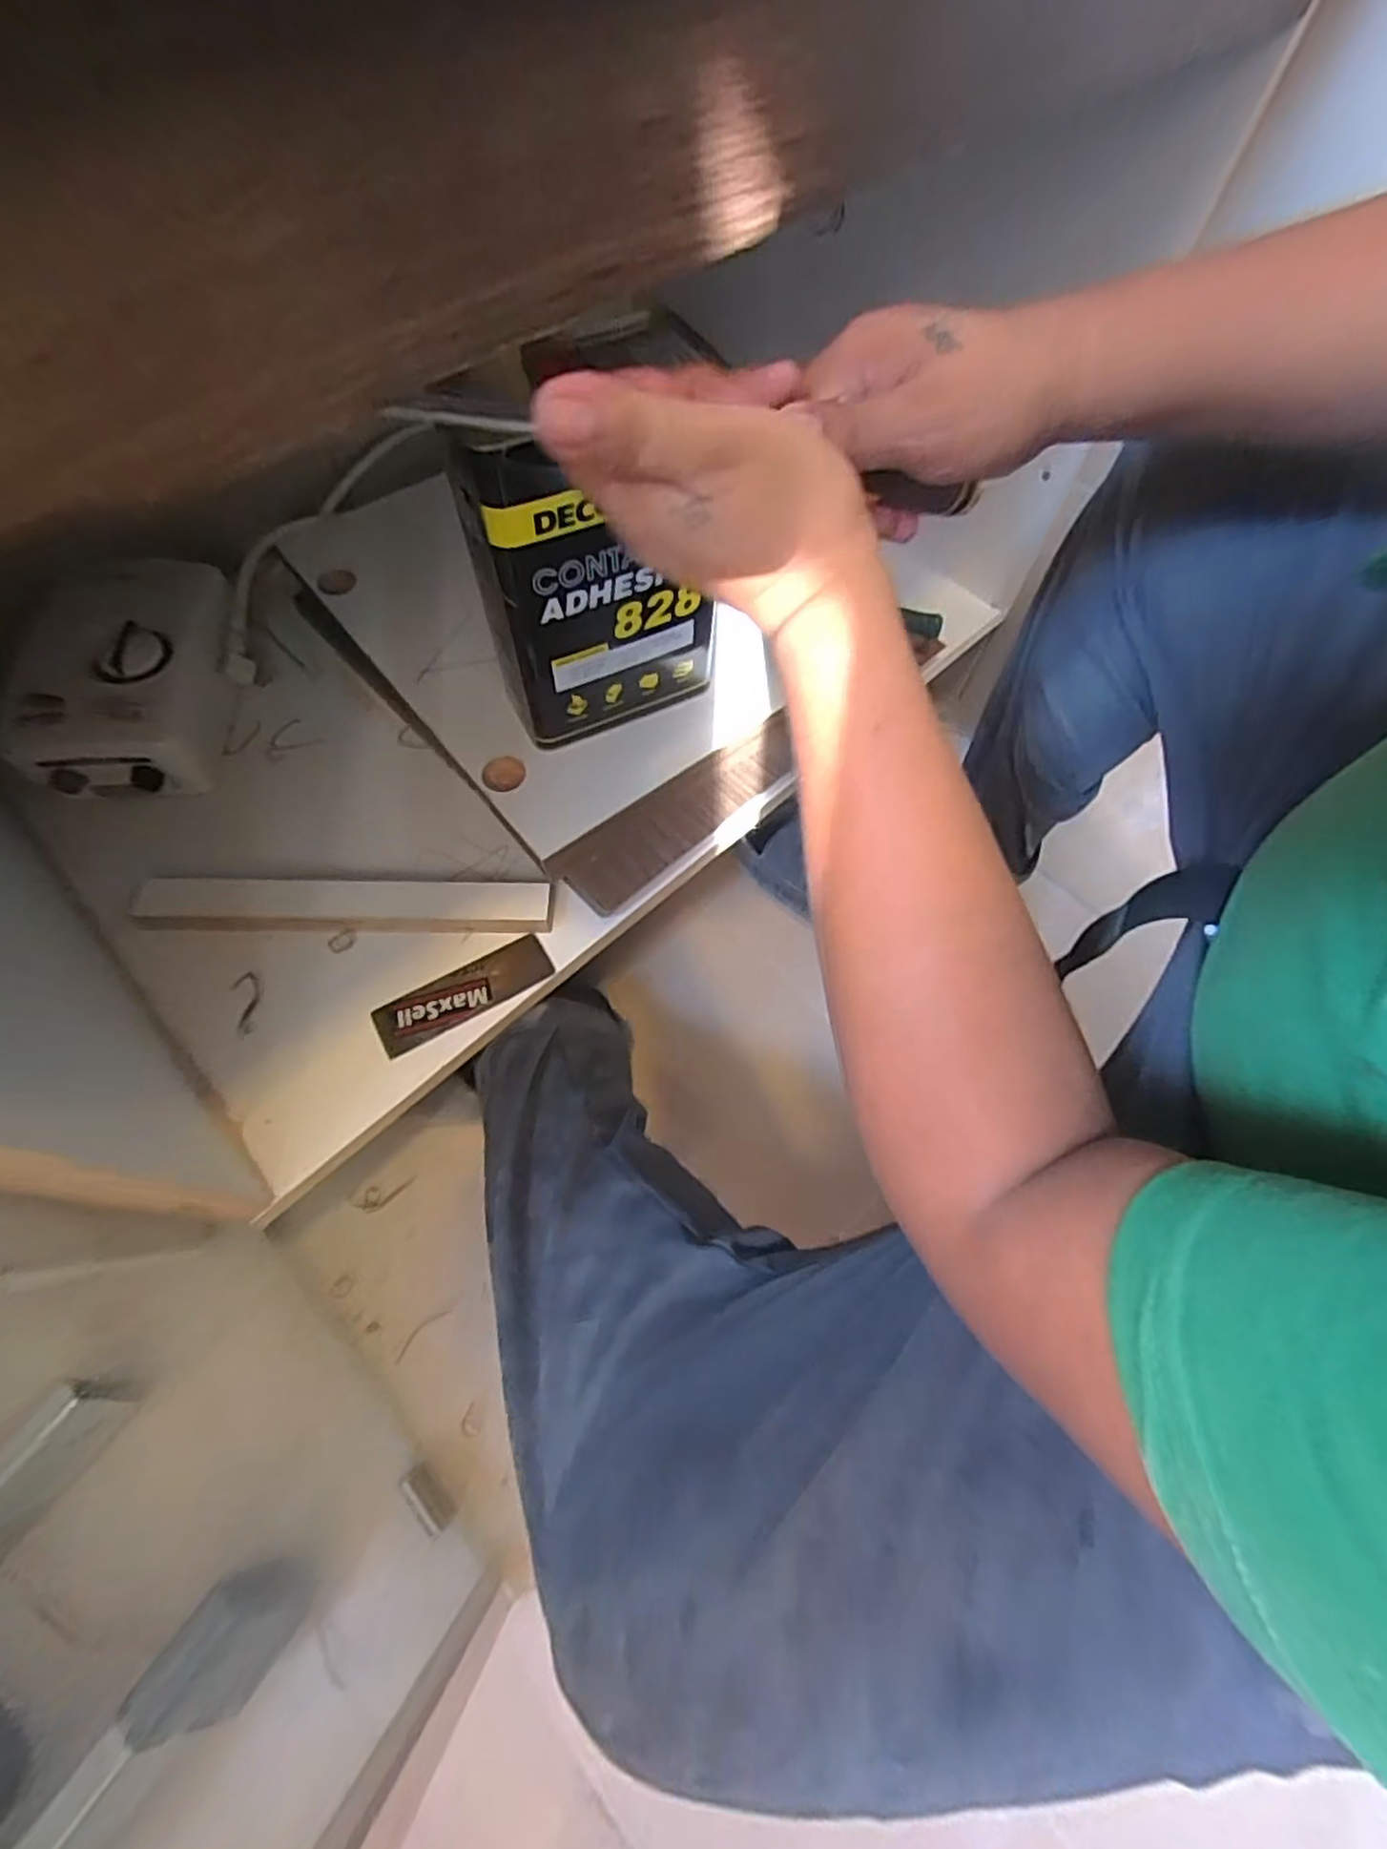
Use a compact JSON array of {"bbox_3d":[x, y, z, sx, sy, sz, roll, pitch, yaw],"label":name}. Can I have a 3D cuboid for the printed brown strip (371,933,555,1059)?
[{"bbox_3d":[-0.175,0.052,0.549,0.133,0.007,0.043,-26,66,-15],"label":"printed brown strip"}]

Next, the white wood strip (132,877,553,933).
[{"bbox_3d":[-0.269,-0.015,0.565,0.312,0.026,0.036,1,62,-2],"label":"white wood strip"}]

